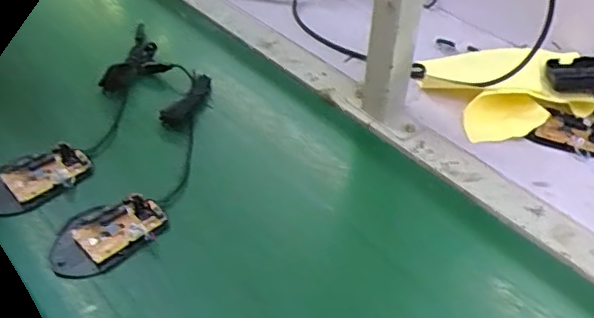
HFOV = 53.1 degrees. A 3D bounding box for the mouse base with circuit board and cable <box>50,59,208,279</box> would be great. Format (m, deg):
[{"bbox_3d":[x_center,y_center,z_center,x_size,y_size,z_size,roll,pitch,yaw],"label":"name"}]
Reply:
[{"bbox_3d":[-0.162,-0.004,0.656,0.097,0.029,0.332,7,43,6],"label":"mouse base with circuit board and cable"}]

